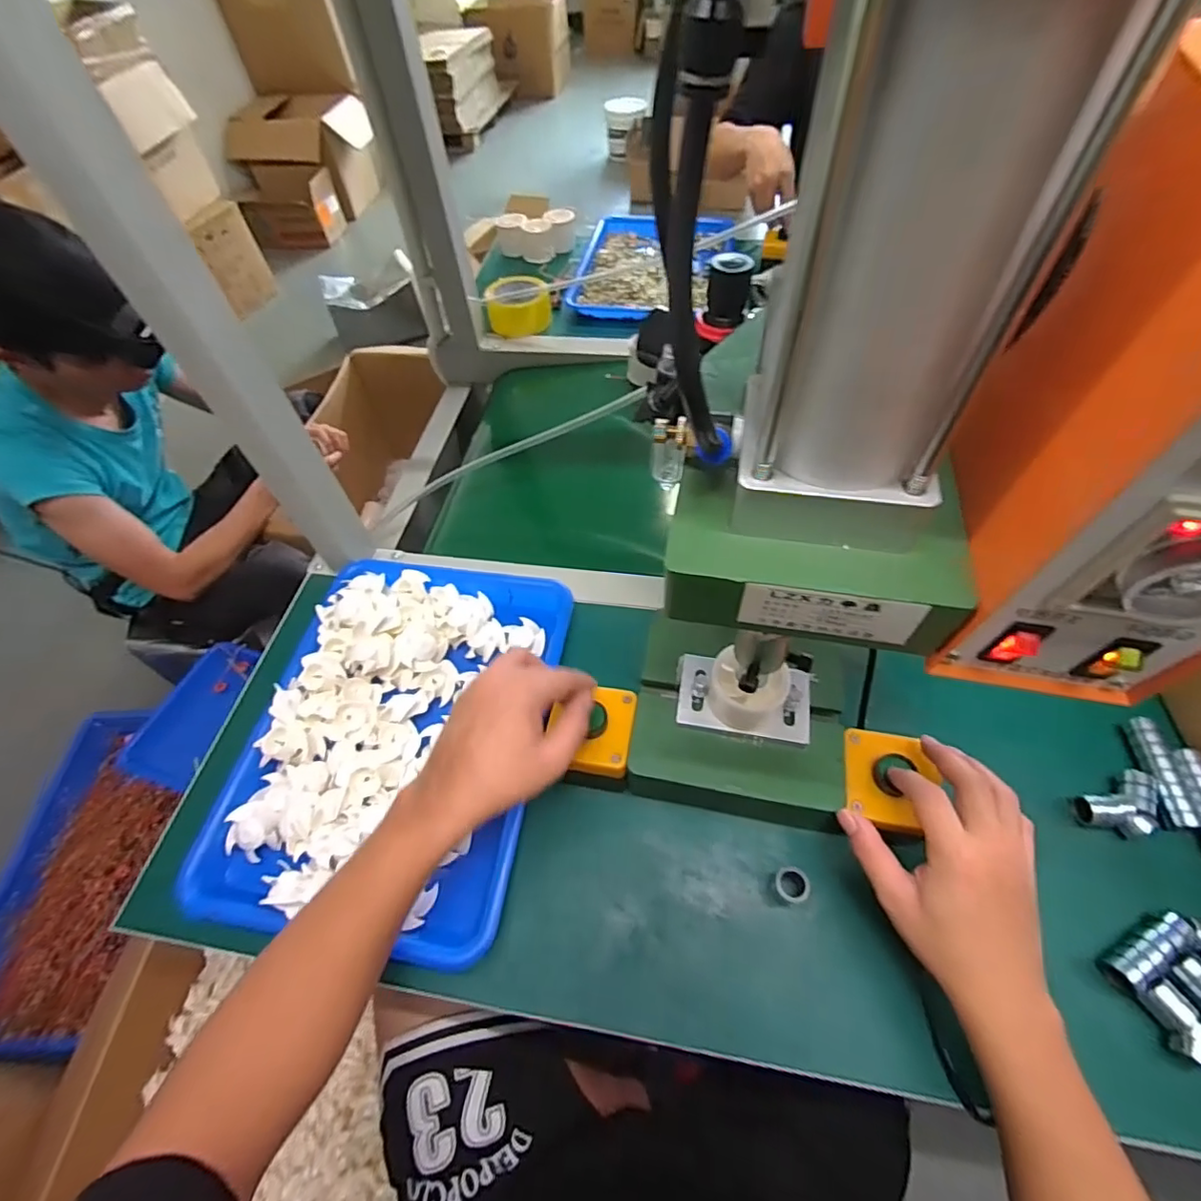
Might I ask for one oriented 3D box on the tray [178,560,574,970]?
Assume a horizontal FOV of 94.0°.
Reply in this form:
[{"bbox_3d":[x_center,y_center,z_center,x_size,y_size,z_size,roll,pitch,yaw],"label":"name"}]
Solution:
[{"bbox_3d":[-0.175,0.106,0.493,0.247,0.047,0.346,6,56,8],"label":"tray"}]

